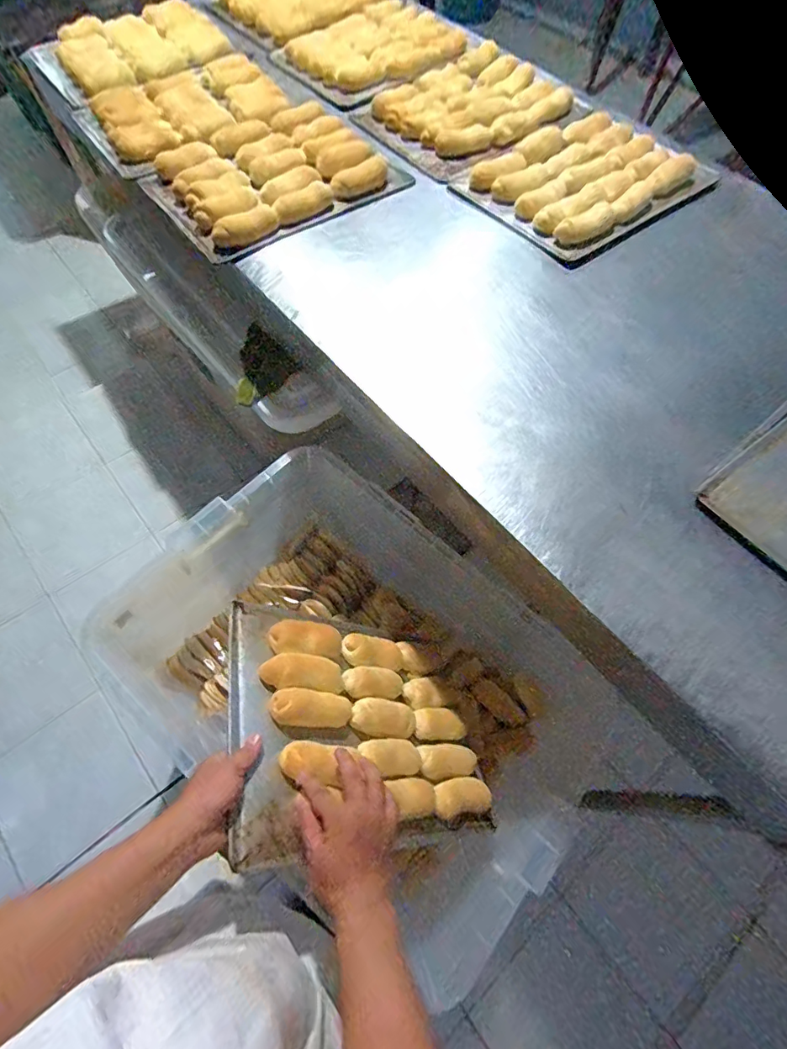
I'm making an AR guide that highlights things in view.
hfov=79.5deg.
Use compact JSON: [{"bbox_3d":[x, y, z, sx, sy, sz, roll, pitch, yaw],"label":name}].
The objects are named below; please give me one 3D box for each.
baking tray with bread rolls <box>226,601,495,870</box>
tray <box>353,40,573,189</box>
[{"bbox_3d":[-0.037,0.294,0.695,0.402,0.071,0.292,22,40,-36],"label":"baking tray with bread rolls"},{"bbox_3d":[0.163,-0.941,1.071,0.420,0.056,0.339,-39,69,-18],"label":"tray"}]

